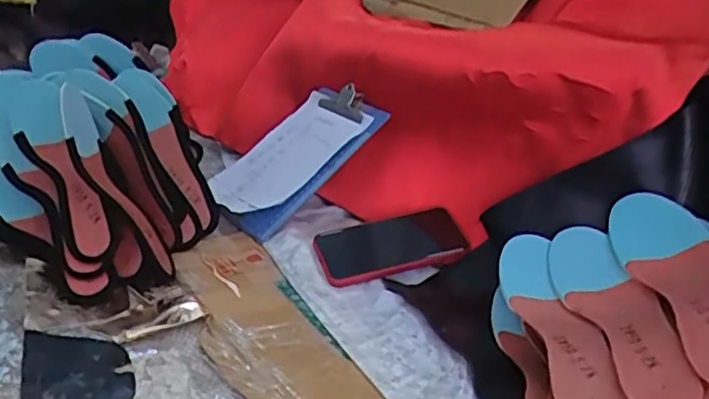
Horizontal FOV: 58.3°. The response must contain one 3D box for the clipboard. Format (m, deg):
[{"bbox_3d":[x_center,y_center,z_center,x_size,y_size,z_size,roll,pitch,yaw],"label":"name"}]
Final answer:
[{"bbox_3d":[-0.075,-0.055,0.794,0.224,0.023,0.149,-42,46,-14],"label":"clipboard"}]

